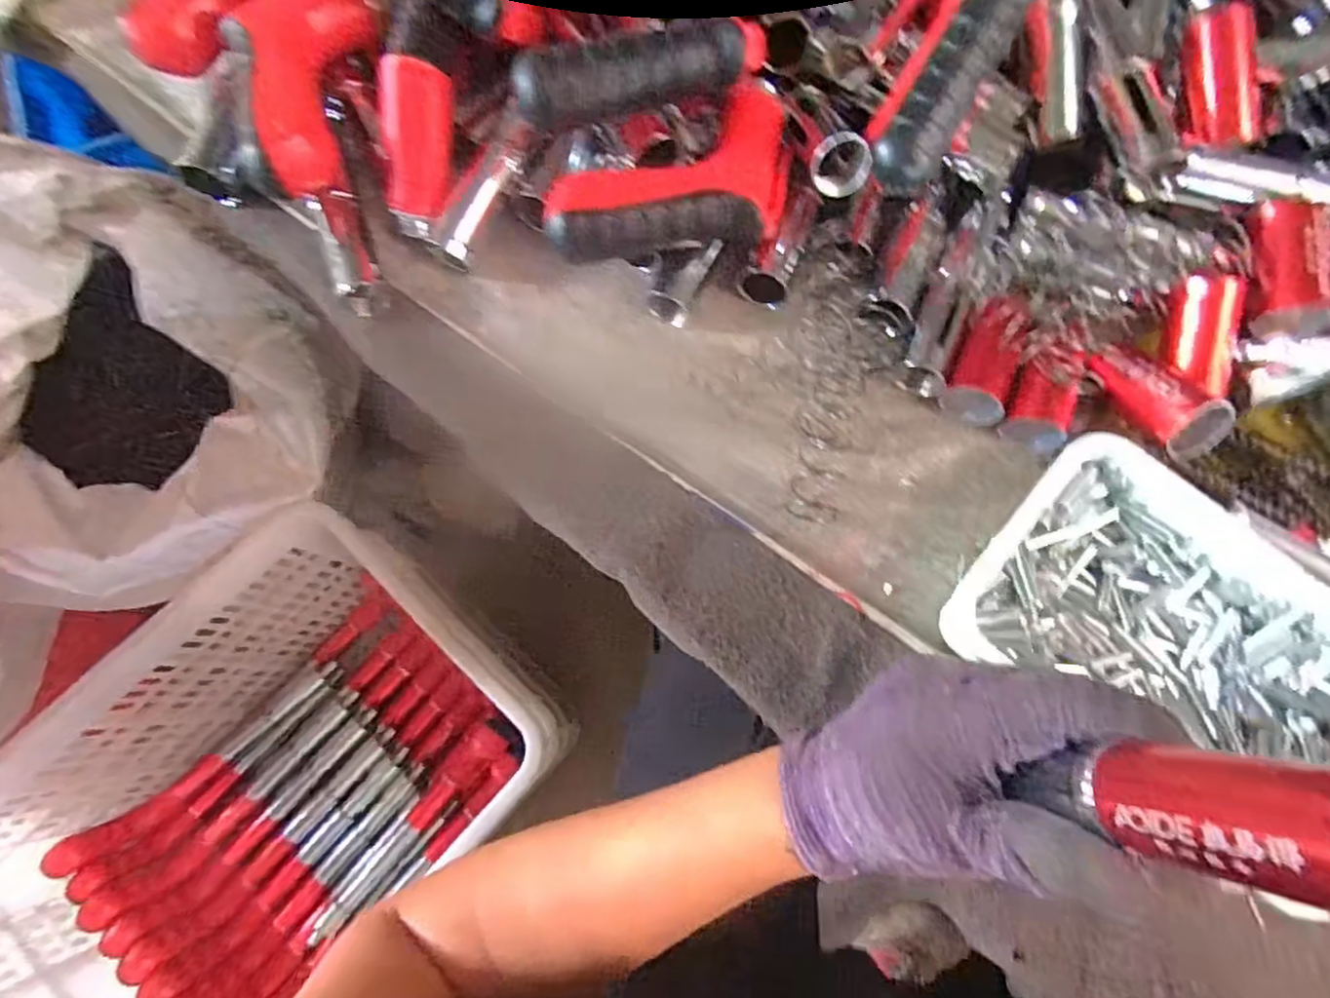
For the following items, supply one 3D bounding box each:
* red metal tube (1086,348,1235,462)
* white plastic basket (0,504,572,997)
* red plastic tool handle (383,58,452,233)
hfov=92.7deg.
[{"bbox_3d":[0.233,-0.049,0.303,0.025,0.025,0.065,-34,64,-2],"label":"red metal tube"},{"bbox_3d":[-0.425,0.314,0.678,0.566,0.283,0.337,-40,78,-10],"label":"white plastic basket"},{"bbox_3d":[-0.129,-0.180,0.331,0.025,0.025,0.081,20,124,6],"label":"red plastic tool handle"}]

